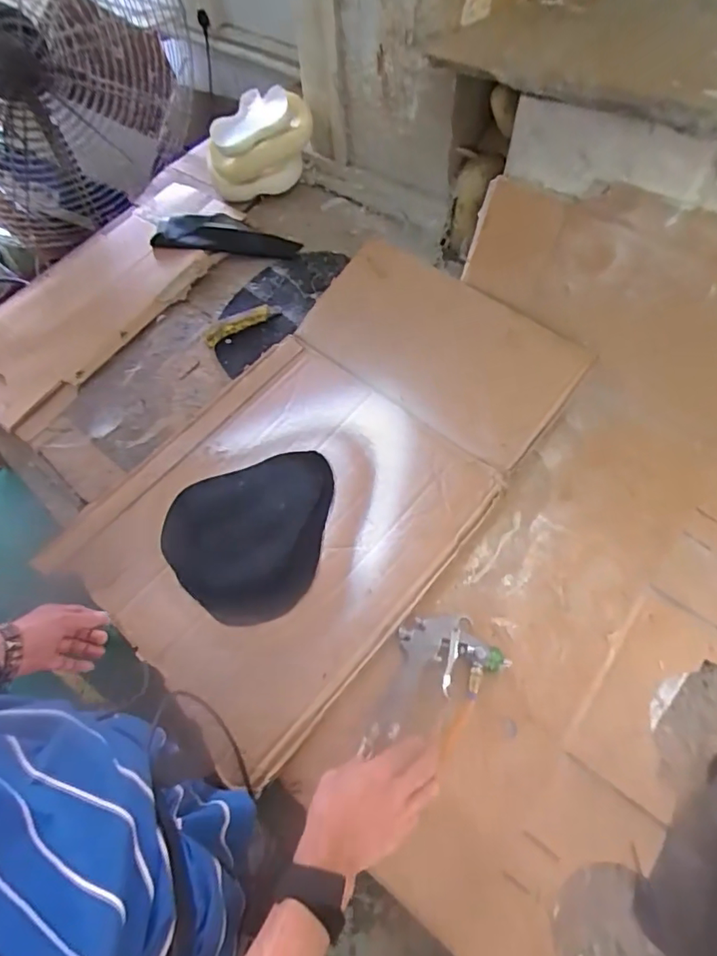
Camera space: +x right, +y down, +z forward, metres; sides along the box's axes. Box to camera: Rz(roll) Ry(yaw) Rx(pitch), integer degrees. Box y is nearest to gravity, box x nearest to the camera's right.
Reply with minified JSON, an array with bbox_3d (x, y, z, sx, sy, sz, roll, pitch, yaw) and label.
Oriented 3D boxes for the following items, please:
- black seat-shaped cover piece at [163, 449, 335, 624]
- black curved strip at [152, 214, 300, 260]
[{"bbox_3d":[-0.170,0.077,0.772,0.234,0.023,0.260,7,62,7],"label":"black seat-shaped cover piece"},{"bbox_3d":[-0.263,-0.470,1.011,0.278,0.049,0.080,7,62,7],"label":"black curved strip"}]

